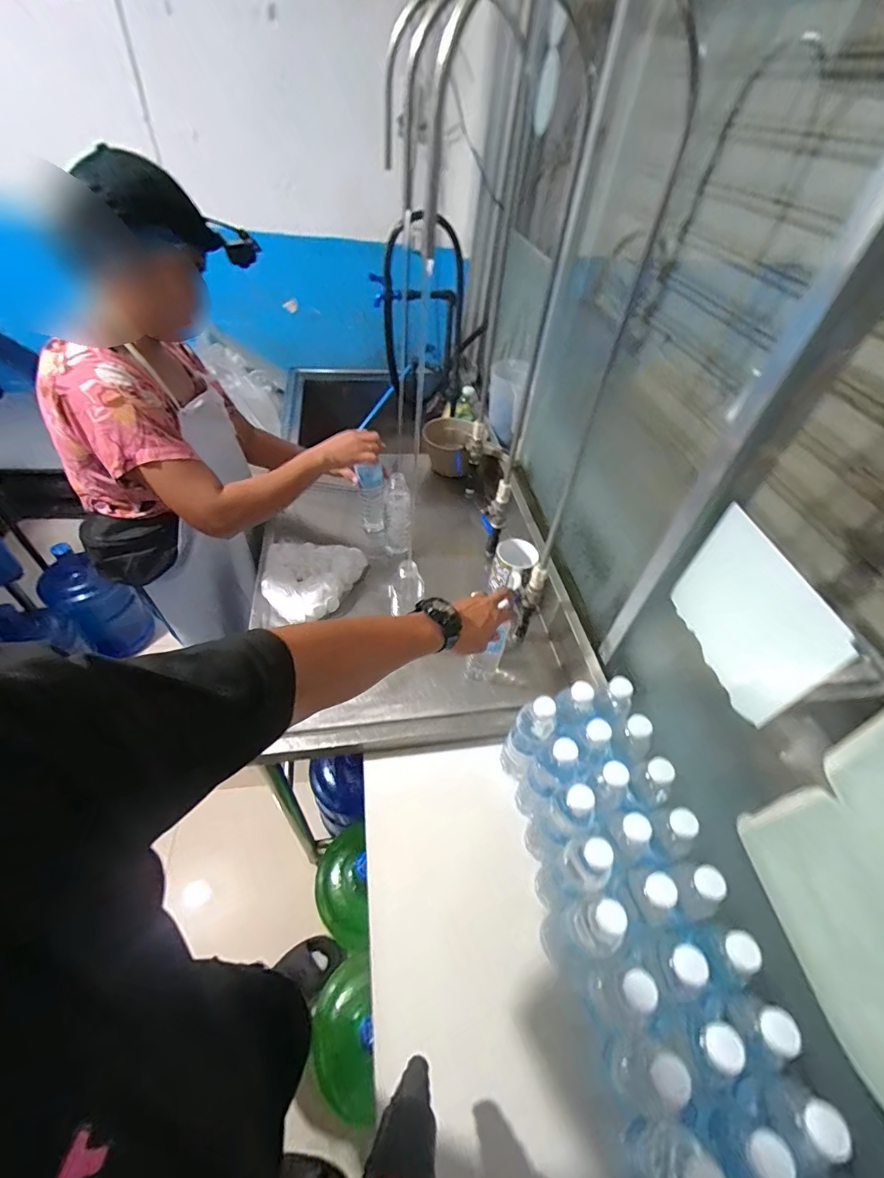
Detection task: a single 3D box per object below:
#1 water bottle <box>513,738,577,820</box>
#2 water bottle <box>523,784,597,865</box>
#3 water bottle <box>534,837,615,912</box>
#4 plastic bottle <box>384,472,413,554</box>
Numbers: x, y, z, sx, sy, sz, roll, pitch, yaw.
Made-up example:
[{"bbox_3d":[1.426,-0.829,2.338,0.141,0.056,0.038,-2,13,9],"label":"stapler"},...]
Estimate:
[{"bbox_3d":[0.154,0.285,0.695,0.052,0.203,0.057,3,48,-4],"label":"water bottle"},{"bbox_3d":[0.159,0.337,0.653,0.053,0.216,0.055,3,48,-4],"label":"water bottle"},{"bbox_3d":[0.167,0.378,0.605,0.053,0.196,0.054,3,48,-4],"label":"water bottle"},{"bbox_3d":[-0.100,-0.164,1.031,0.060,0.208,0.064,1,49,-6],"label":"plastic bottle"}]

